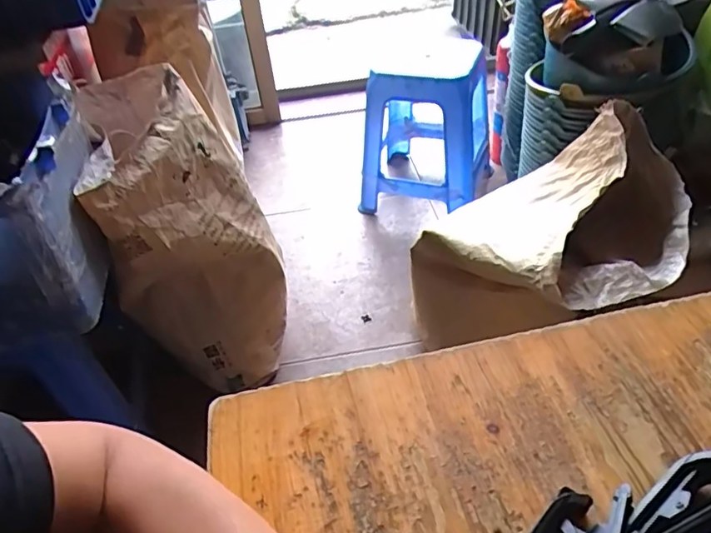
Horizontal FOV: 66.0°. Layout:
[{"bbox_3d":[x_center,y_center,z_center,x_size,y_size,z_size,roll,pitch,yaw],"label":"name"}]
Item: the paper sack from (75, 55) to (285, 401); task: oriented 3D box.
[{"bbox_3d":[-0.329,-0.063,1.091,0.300,0.587,0.284,-20,44,-14],"label":"paper sack"}]

